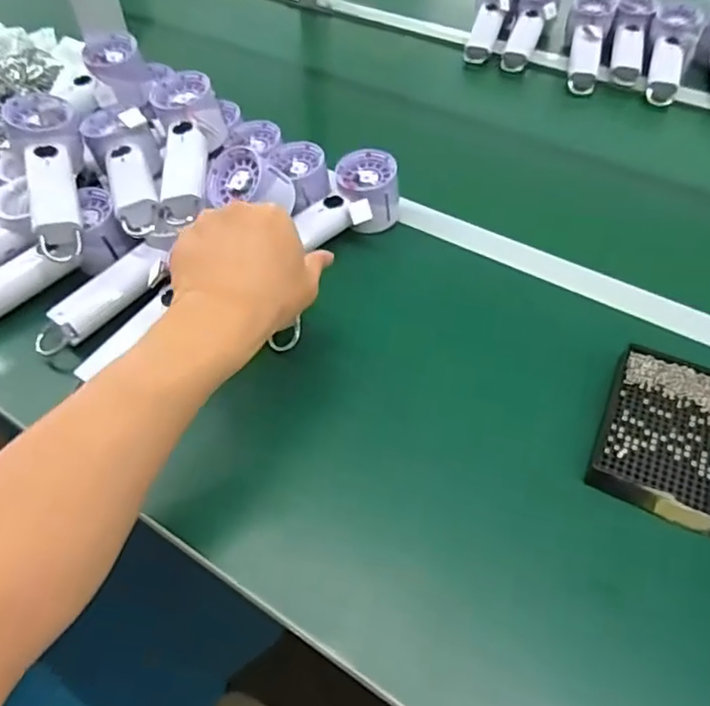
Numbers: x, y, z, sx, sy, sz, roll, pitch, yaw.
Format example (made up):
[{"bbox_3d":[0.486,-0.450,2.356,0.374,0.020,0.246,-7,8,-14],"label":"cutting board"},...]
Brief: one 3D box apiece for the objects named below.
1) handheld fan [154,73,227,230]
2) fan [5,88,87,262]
[{"bbox_3d":[-0.169,-0.202,0.594,0.068,0.052,0.188,-3,65,-2],"label":"handheld fan"},{"bbox_3d":[-0.292,-0.168,0.571,0.064,0.054,0.184,-14,69,-11],"label":"fan"}]

